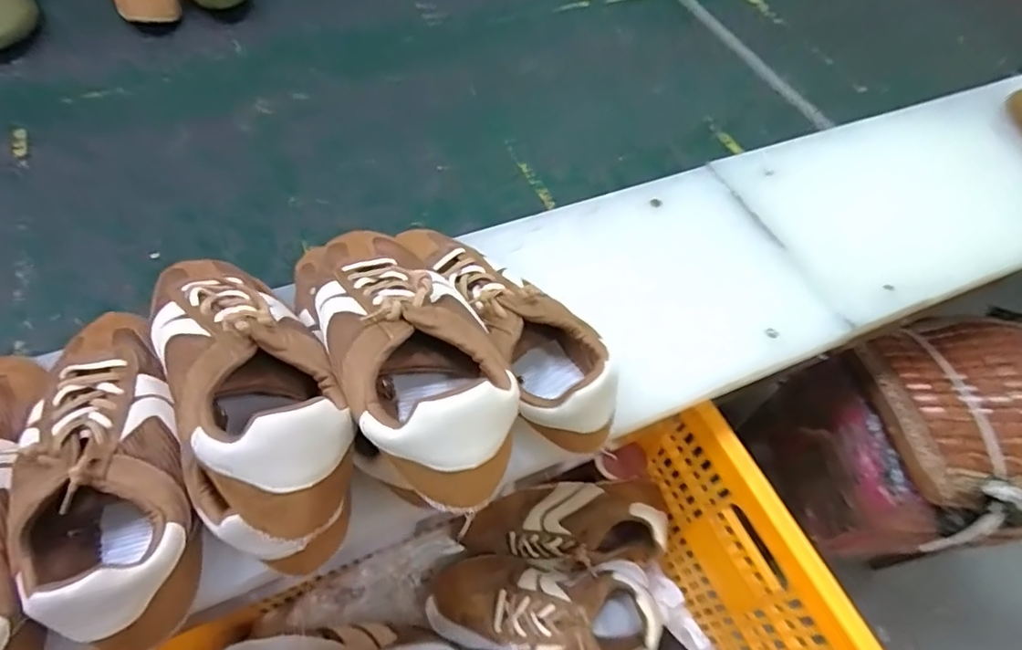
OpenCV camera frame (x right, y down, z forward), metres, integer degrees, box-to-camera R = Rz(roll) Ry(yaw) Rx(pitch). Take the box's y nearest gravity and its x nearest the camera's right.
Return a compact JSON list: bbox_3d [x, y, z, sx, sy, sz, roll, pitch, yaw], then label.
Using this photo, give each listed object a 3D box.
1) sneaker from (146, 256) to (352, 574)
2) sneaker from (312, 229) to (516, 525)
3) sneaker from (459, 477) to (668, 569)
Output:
[{"bbox_3d":[-0.180,0.029,0.368,0.109,0.108,0.234,-24,64,-17],"label":"sneaker"},{"bbox_3d":[-0.078,-0.001,0.392,0.102,0.076,0.257,-23,49,-16],"label":"sneaker"},{"bbox_3d":[0.065,0.249,0.707,0.249,0.084,0.092,-2,59,-5],"label":"sneaker"}]

